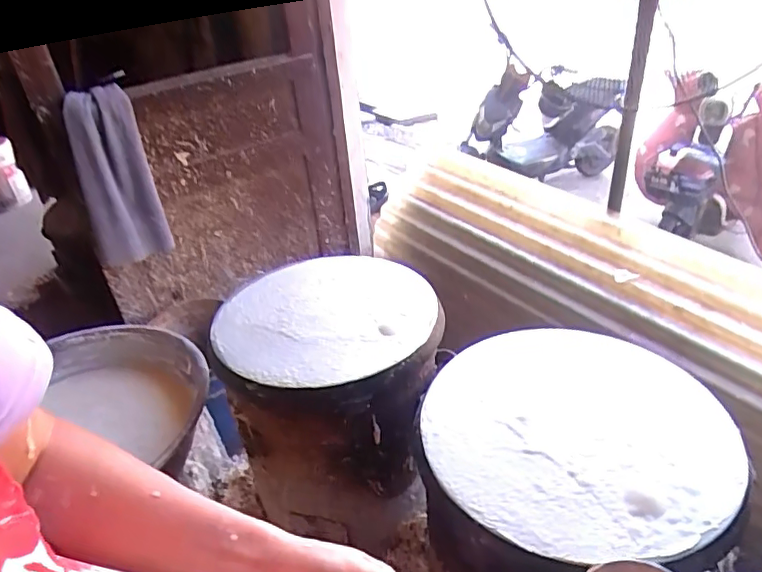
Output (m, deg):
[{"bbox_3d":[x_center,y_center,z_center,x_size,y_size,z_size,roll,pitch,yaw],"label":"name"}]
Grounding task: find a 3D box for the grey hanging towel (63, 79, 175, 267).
[{"bbox_3d":[-0.689,-0.275,1.466,0.180,0.448,0.041,-15,24,-23],"label":"grey hanging towel"}]

